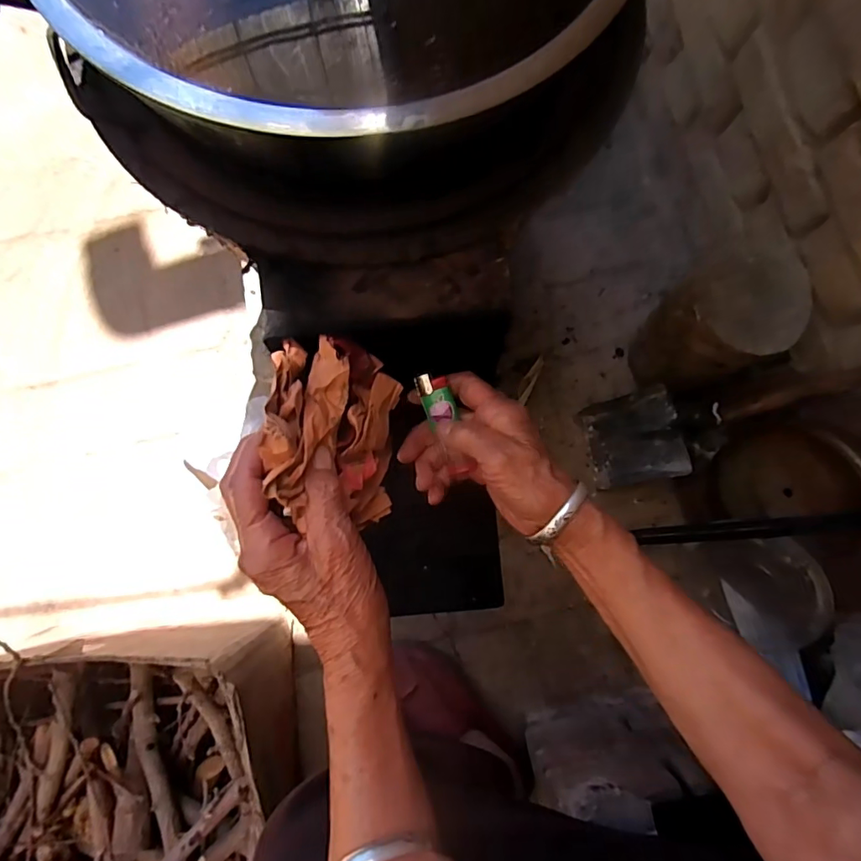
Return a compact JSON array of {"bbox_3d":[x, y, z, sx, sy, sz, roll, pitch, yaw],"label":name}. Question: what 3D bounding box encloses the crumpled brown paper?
[{"bbox_3d":[-0.061,-0.002,0.319,0.071,0.084,0.111,4,81,-1],"label":"crumpled brown paper"}]

